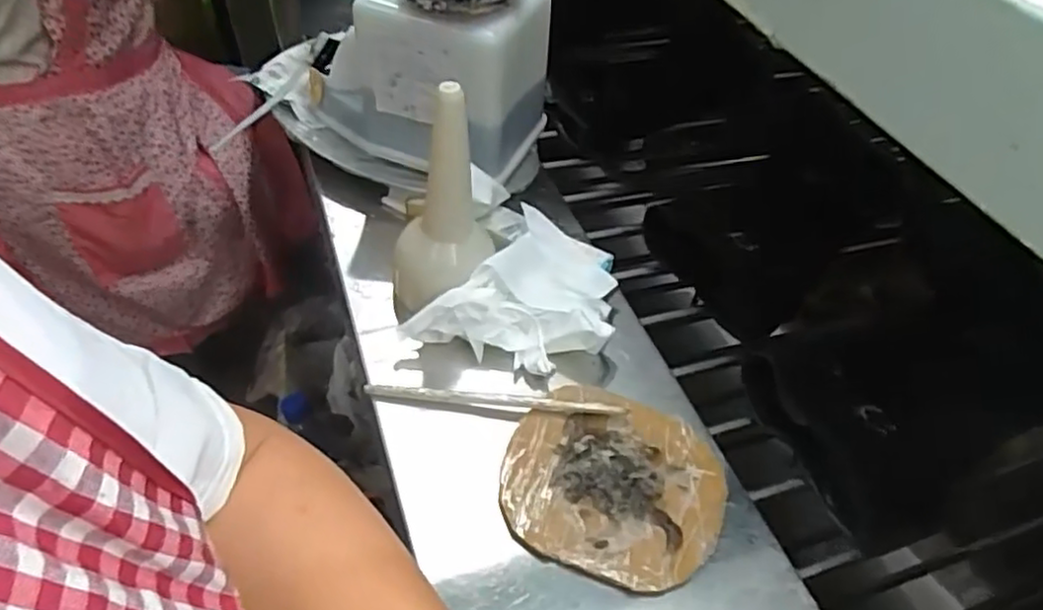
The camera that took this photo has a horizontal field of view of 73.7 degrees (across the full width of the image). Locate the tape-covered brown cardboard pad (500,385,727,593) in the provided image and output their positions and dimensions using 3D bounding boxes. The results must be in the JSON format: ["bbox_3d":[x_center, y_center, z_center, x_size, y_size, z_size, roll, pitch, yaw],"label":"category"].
[{"bbox_3d":[0.066,0.120,0.489,0.149,0.009,0.143,16,47,8],"label":"tape-covered brown cardboard pad"}]

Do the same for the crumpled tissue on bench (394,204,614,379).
[{"bbox_3d":[0.008,-0.016,0.586,0.149,0.038,0.162,19,47,11],"label":"crumpled tissue on bench"}]

